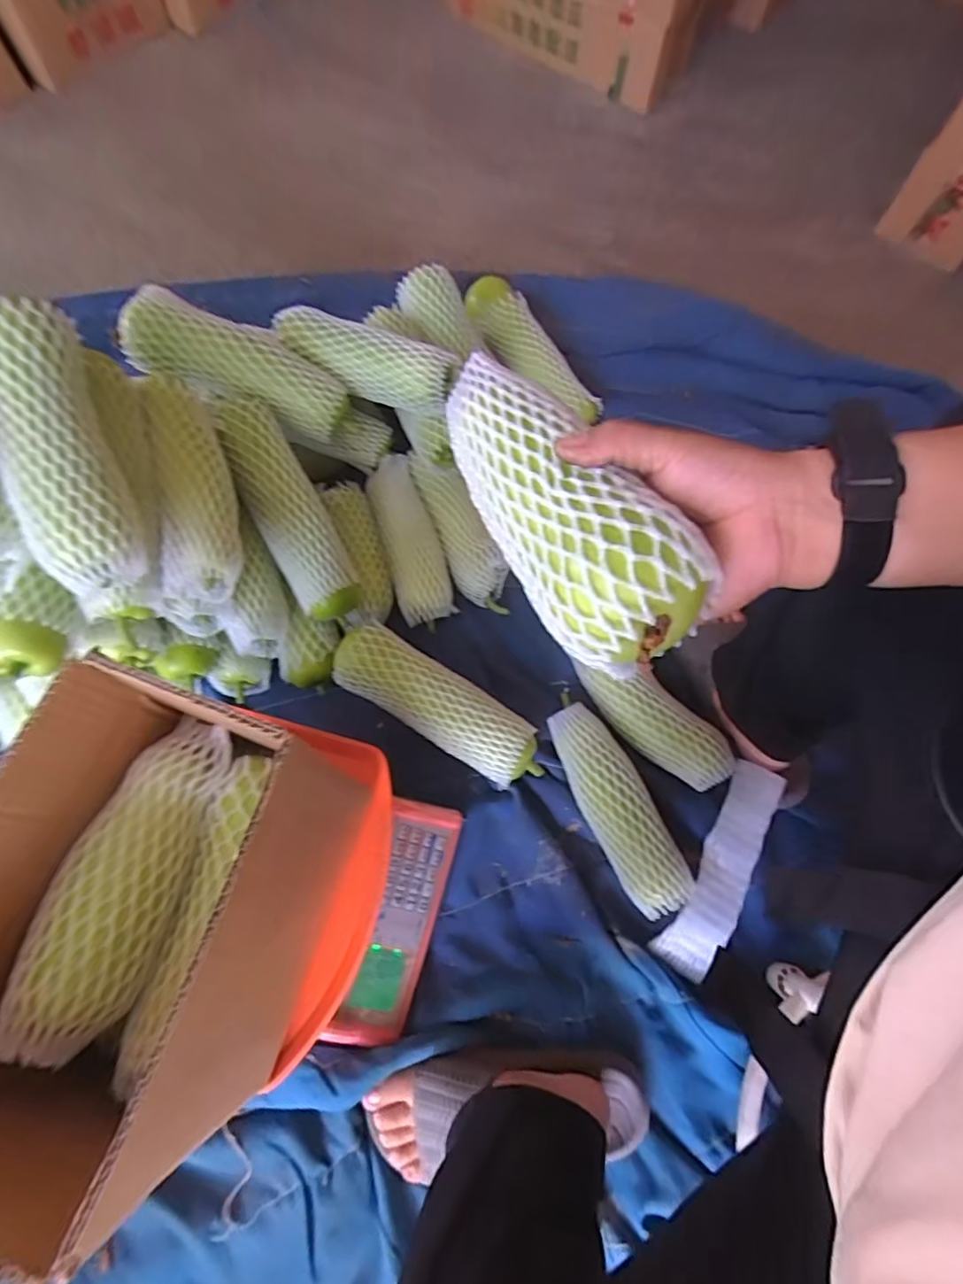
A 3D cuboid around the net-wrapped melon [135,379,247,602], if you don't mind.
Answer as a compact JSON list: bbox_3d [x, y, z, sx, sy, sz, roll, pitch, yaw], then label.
[{"bbox_3d":[-0.274,-0.150,0.555,0.071,0.061,0.226,-12,68,-7],"label":"net-wrapped melon"}]

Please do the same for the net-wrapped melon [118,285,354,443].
[{"bbox_3d":[-0.251,-0.297,0.622,0.222,0.057,0.075,20,66,-17],"label":"net-wrapped melon"}]

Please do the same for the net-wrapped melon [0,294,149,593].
[{"bbox_3d":[-0.334,-0.151,0.461,0.076,0.072,0.222,-20,92,-10],"label":"net-wrapped melon"}]

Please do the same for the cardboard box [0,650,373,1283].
[{"bbox_3d":[-0.213,0.177,0.393,0.169,0.206,0.260,16,67,4],"label":"cardboard box"}]

